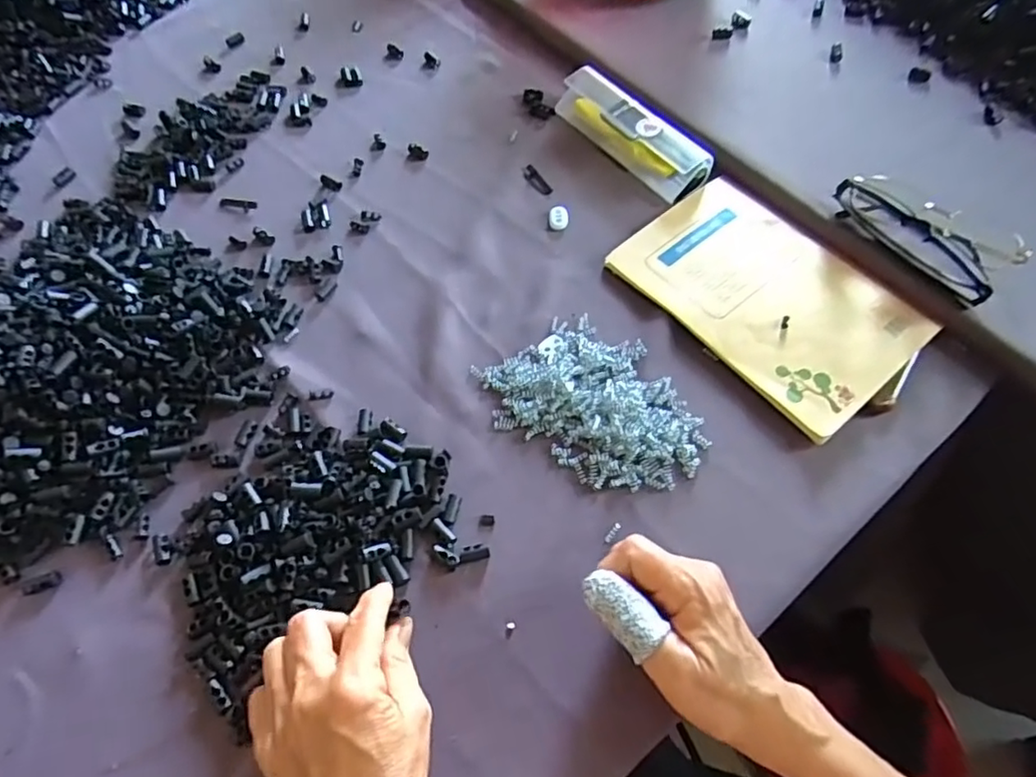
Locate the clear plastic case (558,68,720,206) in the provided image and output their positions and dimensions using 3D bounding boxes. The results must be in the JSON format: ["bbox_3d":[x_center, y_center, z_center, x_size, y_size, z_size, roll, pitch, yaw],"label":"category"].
[{"bbox_3d":[0.099,-0.225,0.539,0.044,0.030,0.153,-34,66,-17],"label":"clear plastic case"}]

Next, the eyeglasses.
[{"bbox_3d":[0.303,-0.118,0.465,0.062,0.033,0.128,-33,65,-16],"label":"eyeglasses"}]

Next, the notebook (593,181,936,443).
[{"bbox_3d":[0.187,-0.074,0.465,0.142,0.014,0.204,-35,66,-17],"label":"notebook"}]

